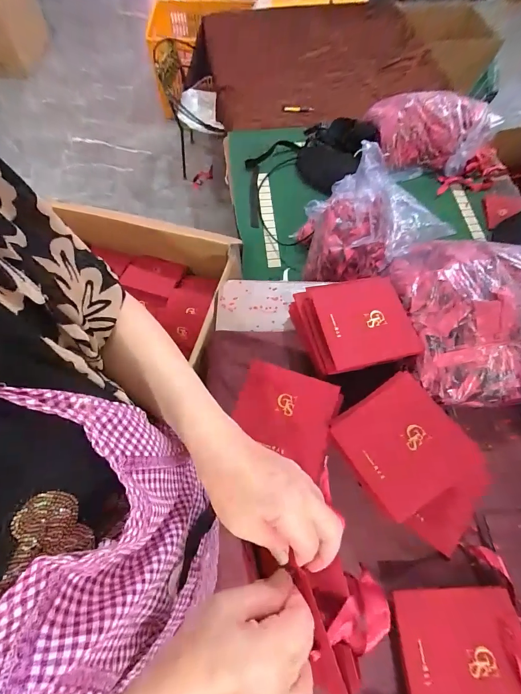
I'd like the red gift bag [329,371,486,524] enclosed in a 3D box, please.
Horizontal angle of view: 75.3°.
[{"bbox_3d":[0.190,0.127,0.452,0.142,0.008,0.149,-35,59,2],"label":"red gift bag"}]

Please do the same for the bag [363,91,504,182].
[{"bbox_3d":[0.572,-0.709,1.148,0.410,0.178,0.239,9,64,4],"label":"bag"}]

